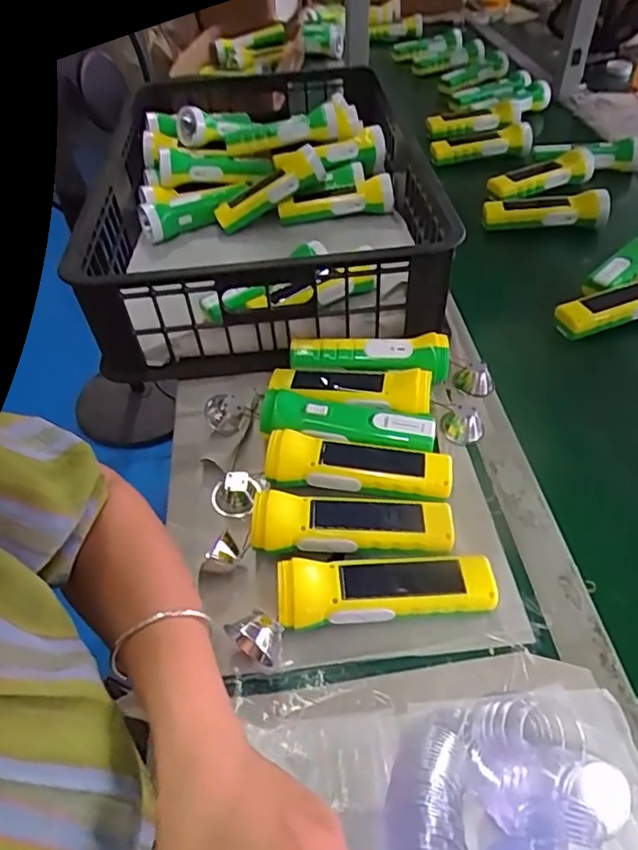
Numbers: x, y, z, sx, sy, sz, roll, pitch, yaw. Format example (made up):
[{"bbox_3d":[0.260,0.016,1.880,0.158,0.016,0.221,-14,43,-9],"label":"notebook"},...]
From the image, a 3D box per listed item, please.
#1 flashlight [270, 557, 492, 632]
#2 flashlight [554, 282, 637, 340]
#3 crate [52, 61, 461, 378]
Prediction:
[{"bbox_3d":[0.050,0.128,0.445,0.162,0.043,0.047,-4,47,-1],"label":"flashlight"},{"bbox_3d":[0.363,-0.148,0.695,0.178,0.041,0.052,-18,49,-14],"label":"flashlight"},{"bbox_3d":[-0.081,-0.321,0.795,0.392,0.126,0.590,-8,45,-4],"label":"crate"}]

